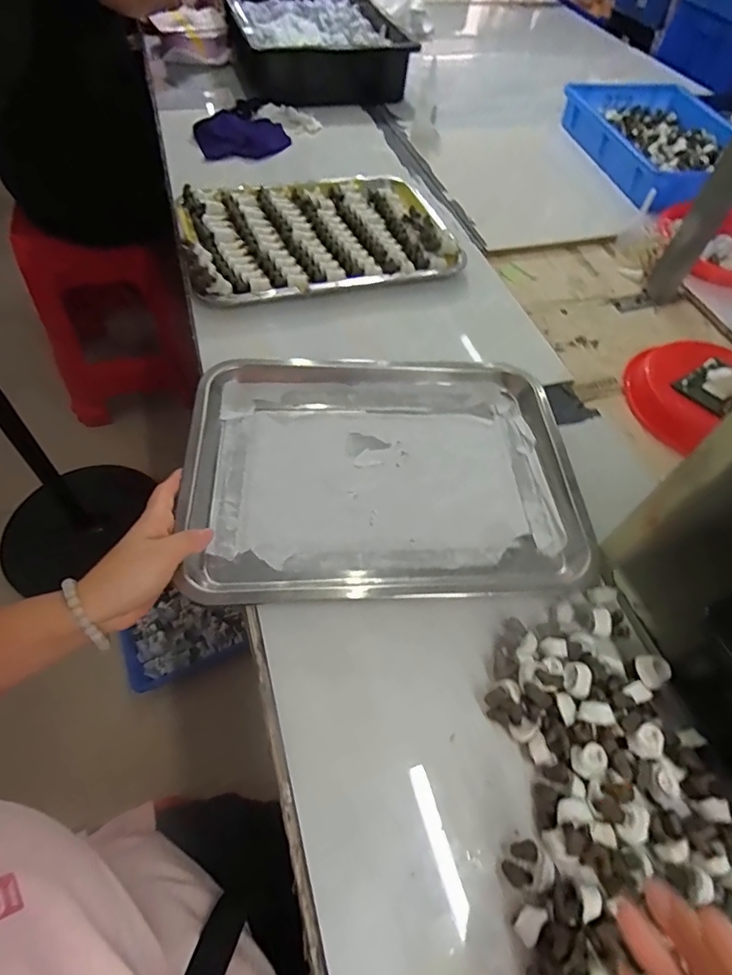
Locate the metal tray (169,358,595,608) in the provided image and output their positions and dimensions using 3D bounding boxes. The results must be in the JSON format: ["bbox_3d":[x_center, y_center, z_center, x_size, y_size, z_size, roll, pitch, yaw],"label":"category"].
[{"bbox_3d":[0.018,-0.020,0.467,0.351,0.023,0.259,-2,57,-5],"label":"metal tray"}]

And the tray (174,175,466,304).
[{"bbox_3d":[-0.068,-0.348,0.661,0.338,0.035,0.246,-14,59,-12],"label":"tray"}]

